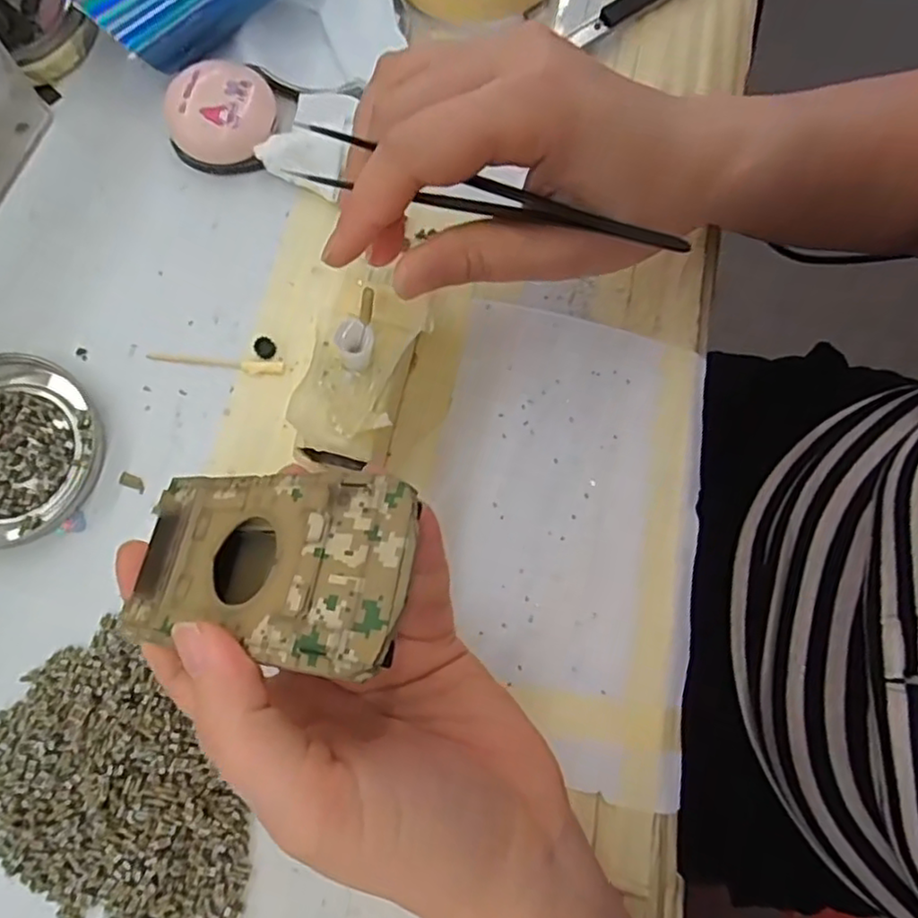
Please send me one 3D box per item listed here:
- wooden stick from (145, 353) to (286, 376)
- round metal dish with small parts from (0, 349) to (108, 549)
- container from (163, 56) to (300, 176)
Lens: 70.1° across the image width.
[{"bbox_3d":[-0.105,-0.041,0.280,0.059,0.004,0.007,4,76,0],"label":"wooden stick"},{"bbox_3d":[-0.189,-0.005,0.267,0.082,0.008,0.077,0,76,-1],"label":"round metal dish with small parts"},{"bbox_3d":[-0.106,-0.160,0.299,0.044,0.025,0.052,16,76,3],"label":"container"}]

